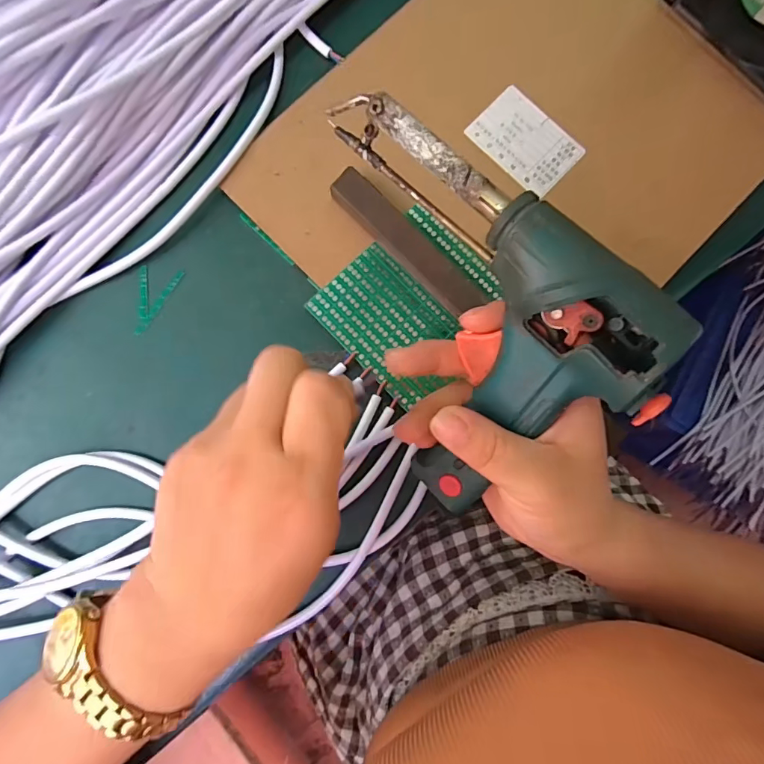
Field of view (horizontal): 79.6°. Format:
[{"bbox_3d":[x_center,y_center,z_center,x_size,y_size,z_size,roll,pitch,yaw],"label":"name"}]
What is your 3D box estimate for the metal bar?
[{"bbox_3d":[0.016,-0.087,0.290,0.117,0.018,0.022,44,84,2],"label":"metal bar"}]

